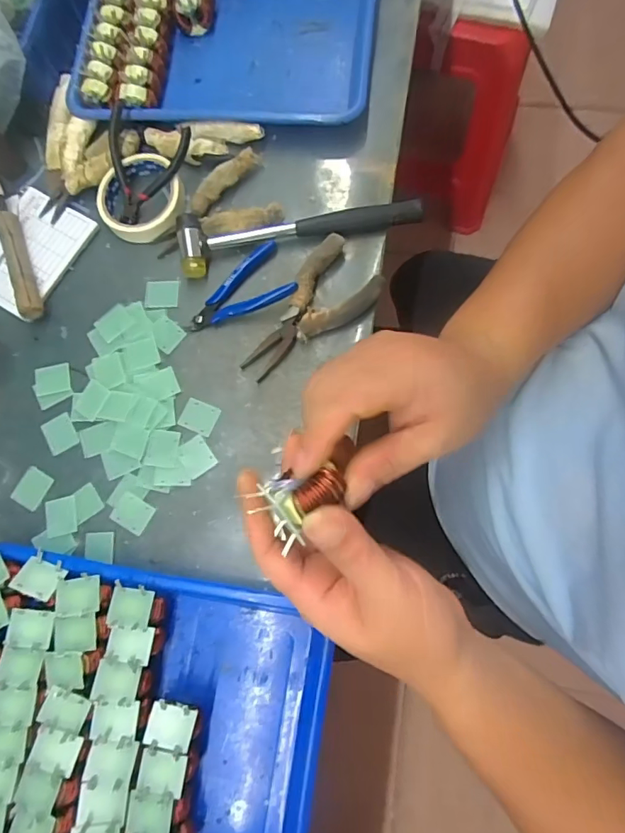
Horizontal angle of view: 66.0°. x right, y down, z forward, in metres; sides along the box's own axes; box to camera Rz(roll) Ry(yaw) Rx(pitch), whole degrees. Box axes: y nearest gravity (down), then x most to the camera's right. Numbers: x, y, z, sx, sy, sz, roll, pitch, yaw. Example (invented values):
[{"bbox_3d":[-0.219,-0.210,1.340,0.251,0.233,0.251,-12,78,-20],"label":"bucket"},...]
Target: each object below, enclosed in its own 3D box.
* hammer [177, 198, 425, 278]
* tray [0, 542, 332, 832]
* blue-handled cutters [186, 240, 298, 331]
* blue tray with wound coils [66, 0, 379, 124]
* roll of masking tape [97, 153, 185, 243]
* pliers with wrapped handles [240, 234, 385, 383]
[{"bbox_3d":[-0.011,-0.183,0.490,0.246,0.030,0.049,-6,77,3],"label":"hammer"},{"bbox_3d":[-0.151,0.255,0.397,0.309,0.051,0.244,8,79,6],"label":"tray"},{"bbox_3d":[-0.077,-0.127,0.483,0.111,0.027,0.065,-27,77,-2],"label":"blue-handled cutters"},{"bbox_3d":[-0.093,-0.436,0.538,0.318,0.037,0.241,5,78,5],"label":"blue tray with wound coils"},{"bbox_3d":[-0.182,-0.232,0.505,0.088,0.020,0.100,-27,77,-2],"label":"roll of masking tape"},{"bbox_3d":[0.004,-0.099,0.474,0.077,0.028,0.158,33,82,10],"label":"pliers with wrapped handles"}]

